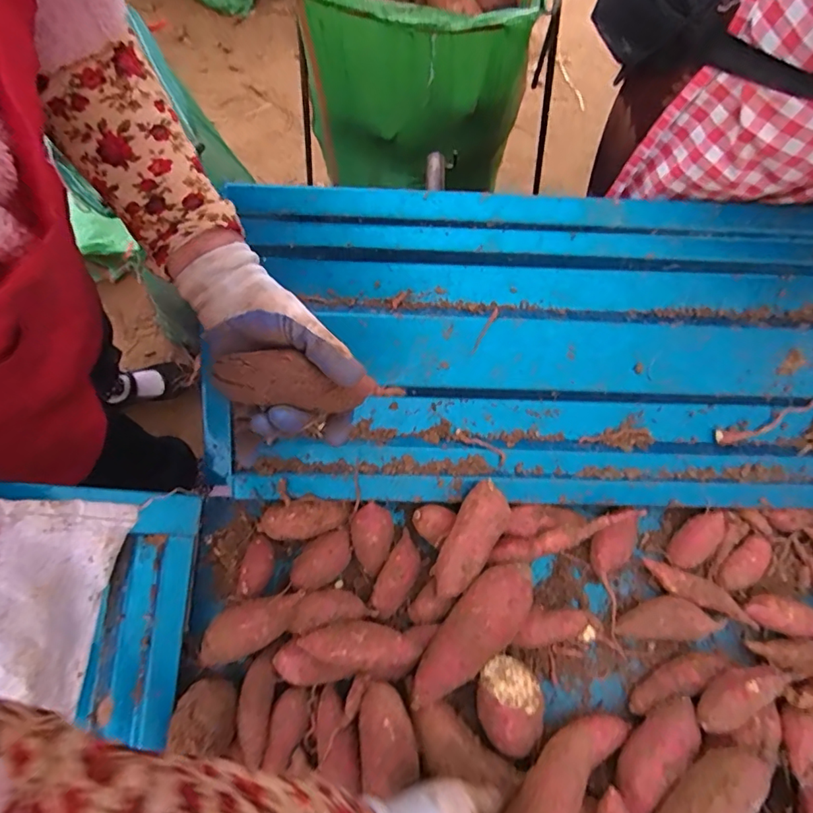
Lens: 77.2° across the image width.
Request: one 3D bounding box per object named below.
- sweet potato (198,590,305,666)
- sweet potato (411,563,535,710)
[{"bbox_3d":[-0.146,0.201,0.464,0.106,0.033,0.041,-21,73,-7],"label":"sweet potato"},{"bbox_3d":[0.058,0.205,0.459,0.052,0.041,0.147,41,76,12],"label":"sweet potato"}]

